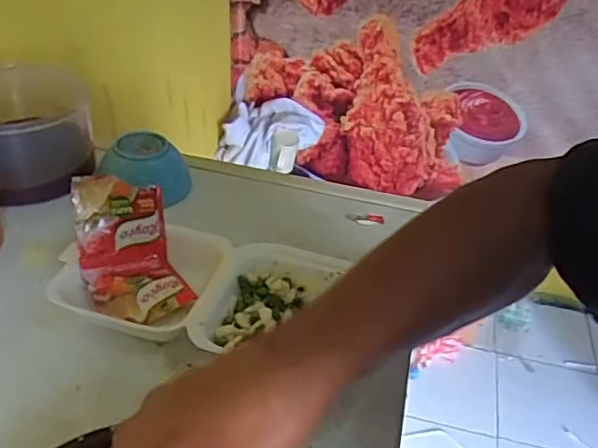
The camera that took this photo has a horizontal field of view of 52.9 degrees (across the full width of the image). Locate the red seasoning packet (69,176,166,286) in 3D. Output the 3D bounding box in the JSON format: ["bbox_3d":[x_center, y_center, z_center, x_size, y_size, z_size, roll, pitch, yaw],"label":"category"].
[{"bbox_3d":[-0.156,0.000,0.528,0.075,0.088,0.011,-9,8,-30],"label":"red seasoning packet"}]

